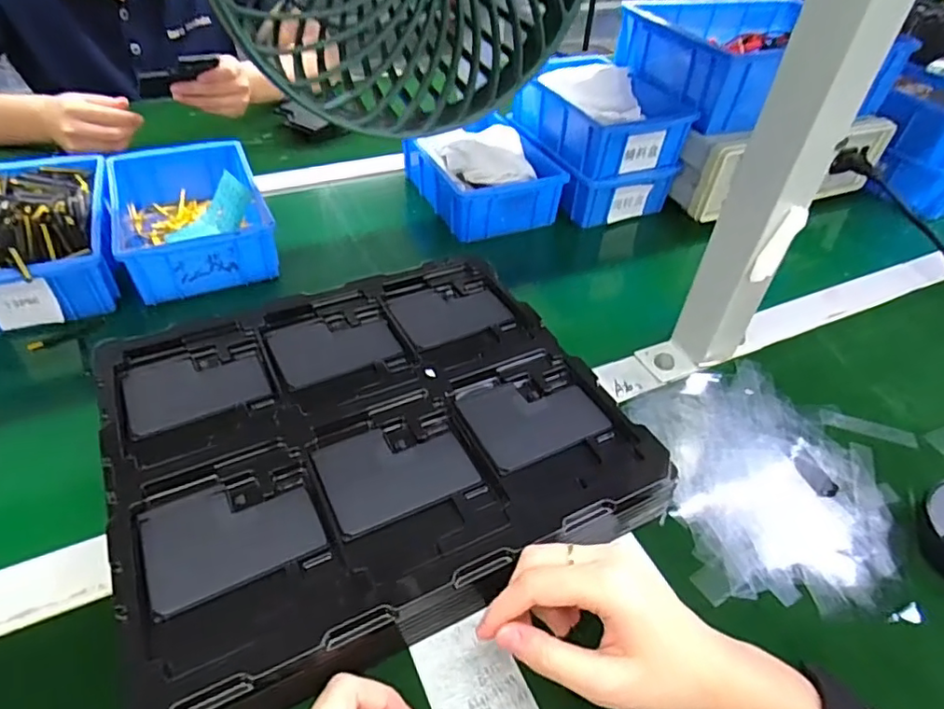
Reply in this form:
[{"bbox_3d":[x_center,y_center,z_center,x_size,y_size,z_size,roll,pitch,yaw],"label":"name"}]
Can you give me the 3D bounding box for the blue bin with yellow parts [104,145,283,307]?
[{"bbox_3d":[-0.291,-0.145,0.591,0.134,0.057,0.207,-16,49,-21],"label":"blue bin with yellow parts"}]

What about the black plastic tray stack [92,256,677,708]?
[{"bbox_3d":[-0.073,0.051,0.403,0.315,0.049,0.288,-18,49,-23],"label":"black plastic tray stack"}]

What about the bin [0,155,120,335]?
[{"bbox_3d":[-0.416,-0.119,0.537,0.138,0.069,0.216,-15,48,-21],"label":"bin"}]

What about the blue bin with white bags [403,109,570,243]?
[{"bbox_3d":[0.012,-0.224,0.689,0.151,0.069,0.184,-14,48,-20],"label":"blue bin with white bags"}]

